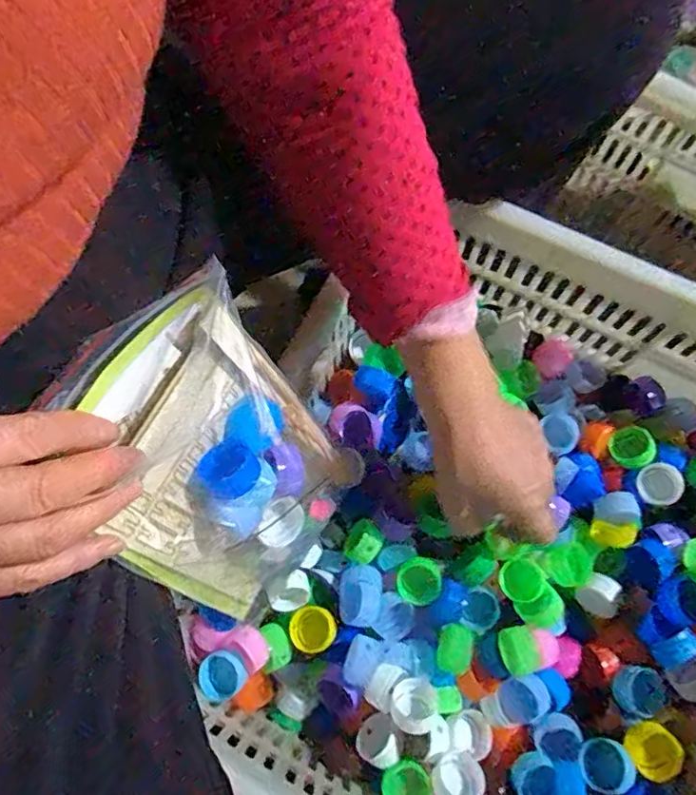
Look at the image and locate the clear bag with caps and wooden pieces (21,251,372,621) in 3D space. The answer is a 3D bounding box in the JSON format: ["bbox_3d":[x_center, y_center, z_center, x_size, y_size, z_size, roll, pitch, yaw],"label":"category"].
[{"bbox_3d":[-0.072,0.047,0.347,0.132,0.218,0.039,-43,37,-13],"label":"clear bag with caps and wooden pieces"}]

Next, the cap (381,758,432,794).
[{"bbox_3d":[0.039,0.265,0.401,0.035,0.009,0.033,0,72,0],"label":"cap"}]

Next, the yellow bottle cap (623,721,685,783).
[{"bbox_3d":[0.206,0.238,0.399,0.030,0.020,0.029,0,72,0],"label":"yellow bottle cap"}]

